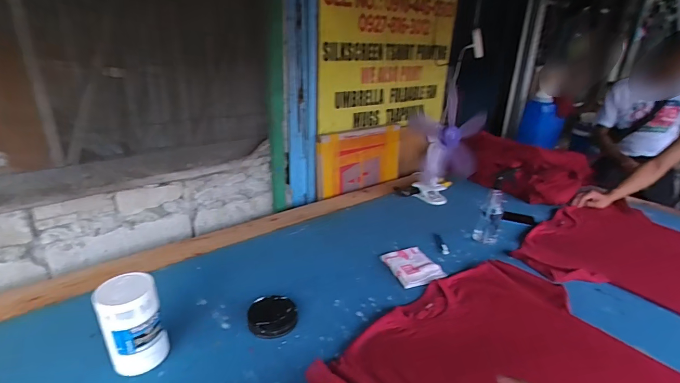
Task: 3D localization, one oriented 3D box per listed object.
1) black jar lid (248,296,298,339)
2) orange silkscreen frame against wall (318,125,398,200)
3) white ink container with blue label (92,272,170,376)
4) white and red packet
[{"bbox_3d":[-0.152,0.279,0.823,0.106,0.029,0.102,0,23,0],"label":"black jar lid"},{"bbox_3d":[0.098,-0.139,1.580,0.408,0.250,0.034,-16,21,-33],"label":"orange silkscreen frame against wall"},{"bbox_3d":[-0.390,0.253,0.691,0.101,0.172,0.091,-18,31,-38],"label":"white ink container with blue label"},{"bbox_3d":[0.207,0.204,1.027,0.145,0.018,0.162,-8,24,-19],"label":"white and red packet"}]

